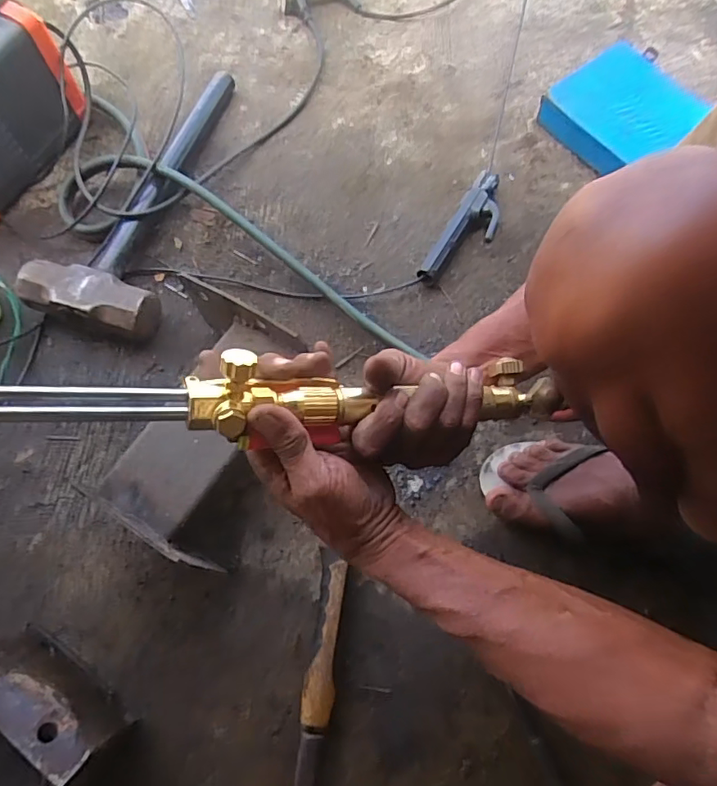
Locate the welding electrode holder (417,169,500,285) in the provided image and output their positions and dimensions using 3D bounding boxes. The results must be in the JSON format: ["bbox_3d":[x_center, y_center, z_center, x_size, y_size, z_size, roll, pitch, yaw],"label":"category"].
[{"bbox_3d":[0.146,-0.214,0.721,0.063,0.035,0.184,27,74,9],"label":"welding electrode holder"}]

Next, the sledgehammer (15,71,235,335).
[{"bbox_3d":[-0.285,-0.284,0.740,0.165,0.063,0.435,13,70,4],"label":"sledgehammer"}]

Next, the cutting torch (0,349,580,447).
[{"bbox_3d":[-0.049,0.011,0.332,0.412,0.068,0.083,-2,68,-26],"label":"cutting torch"}]

